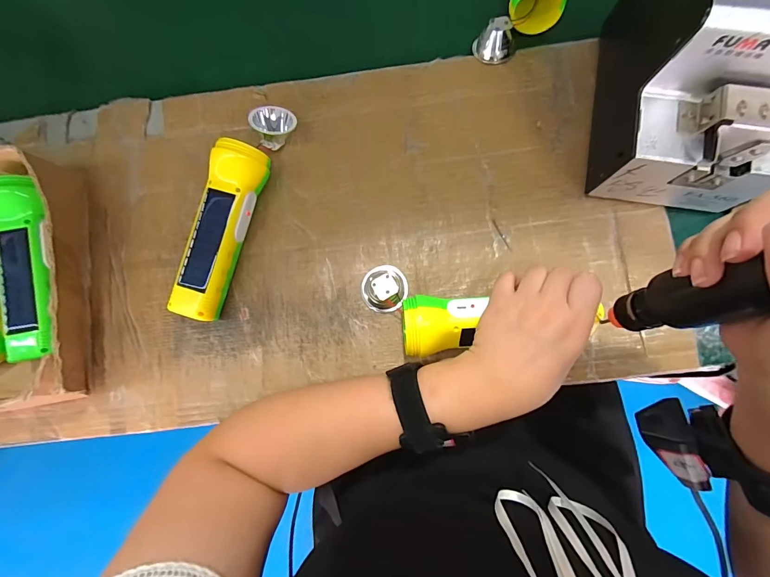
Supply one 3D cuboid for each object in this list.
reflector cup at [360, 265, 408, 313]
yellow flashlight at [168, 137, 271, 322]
[{"bbox_3d":[-0.001,-0.001,0.340,0.043,0.024,0.044,0,81,2],"label":"reflector cup"},{"bbox_3d":[-0.154,-0.053,0.344,0.042,0.048,0.162,18,82,5],"label":"yellow flashlight"}]

